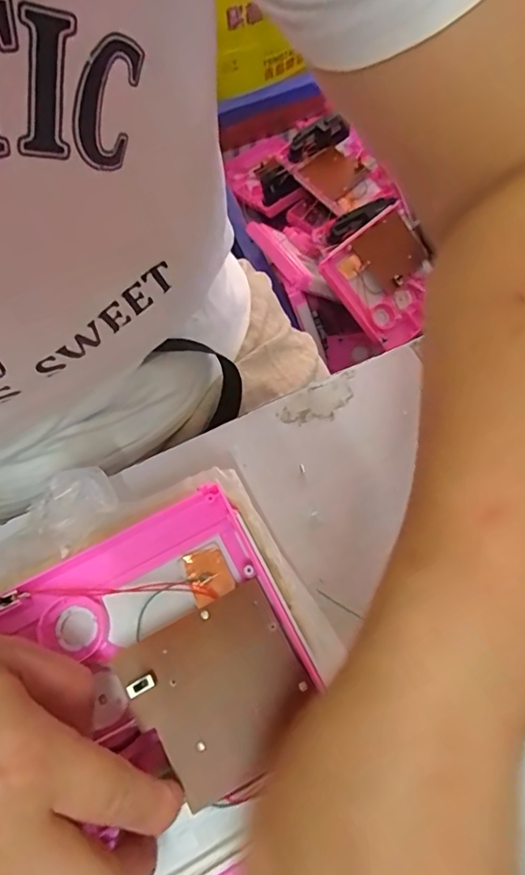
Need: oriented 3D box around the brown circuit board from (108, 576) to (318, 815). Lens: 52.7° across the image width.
[{"bbox_3d":[-0.018,0.113,0.236,0.072,0.006,0.071,-29,76,-9],"label":"brown circuit board"}]

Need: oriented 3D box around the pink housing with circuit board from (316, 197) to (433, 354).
[{"bbox_3d":[0.148,-0.182,0.620,0.124,0.025,0.133,-40,99,-10],"label":"pink housing with circuit board"}]

